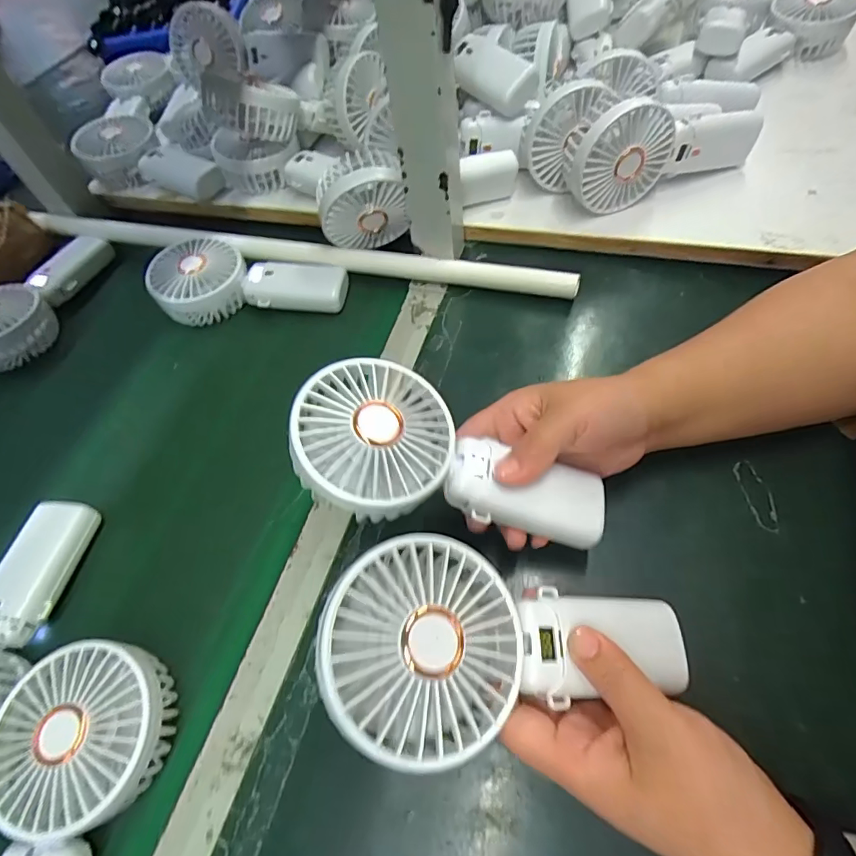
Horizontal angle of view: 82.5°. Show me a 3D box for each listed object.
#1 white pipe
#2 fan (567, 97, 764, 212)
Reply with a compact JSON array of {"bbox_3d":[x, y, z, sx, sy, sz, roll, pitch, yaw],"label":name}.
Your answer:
[{"bbox_3d":[-0.149,-0.174,0.478,0.571,0.024,0.022,12,60,12],"label":"white pipe"},{"bbox_3d":[0.208,-0.254,0.431,0.188,0.090,0.043,-21,57,-6],"label":"fan"}]

